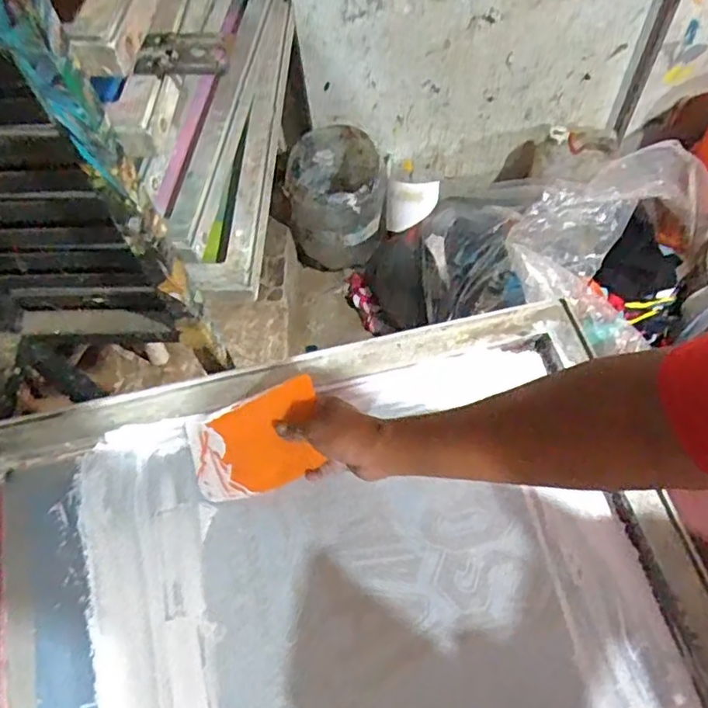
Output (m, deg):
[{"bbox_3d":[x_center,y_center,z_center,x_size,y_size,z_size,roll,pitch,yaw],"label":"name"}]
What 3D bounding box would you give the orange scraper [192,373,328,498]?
[{"bbox_3d":[-0.096,0.089,0.606,0.136,0.008,0.093,-23,74,9],"label":"orange scraper"}]

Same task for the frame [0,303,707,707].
[{"bbox_3d":[-0.020,0.215,0.555,0.650,0.083,0.473,-13,61,-4],"label":"frame"}]

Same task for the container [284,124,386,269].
[{"bbox_3d":[-0.042,-0.392,1.522,0.226,0.258,0.233,-2,61,3],"label":"container"}]

